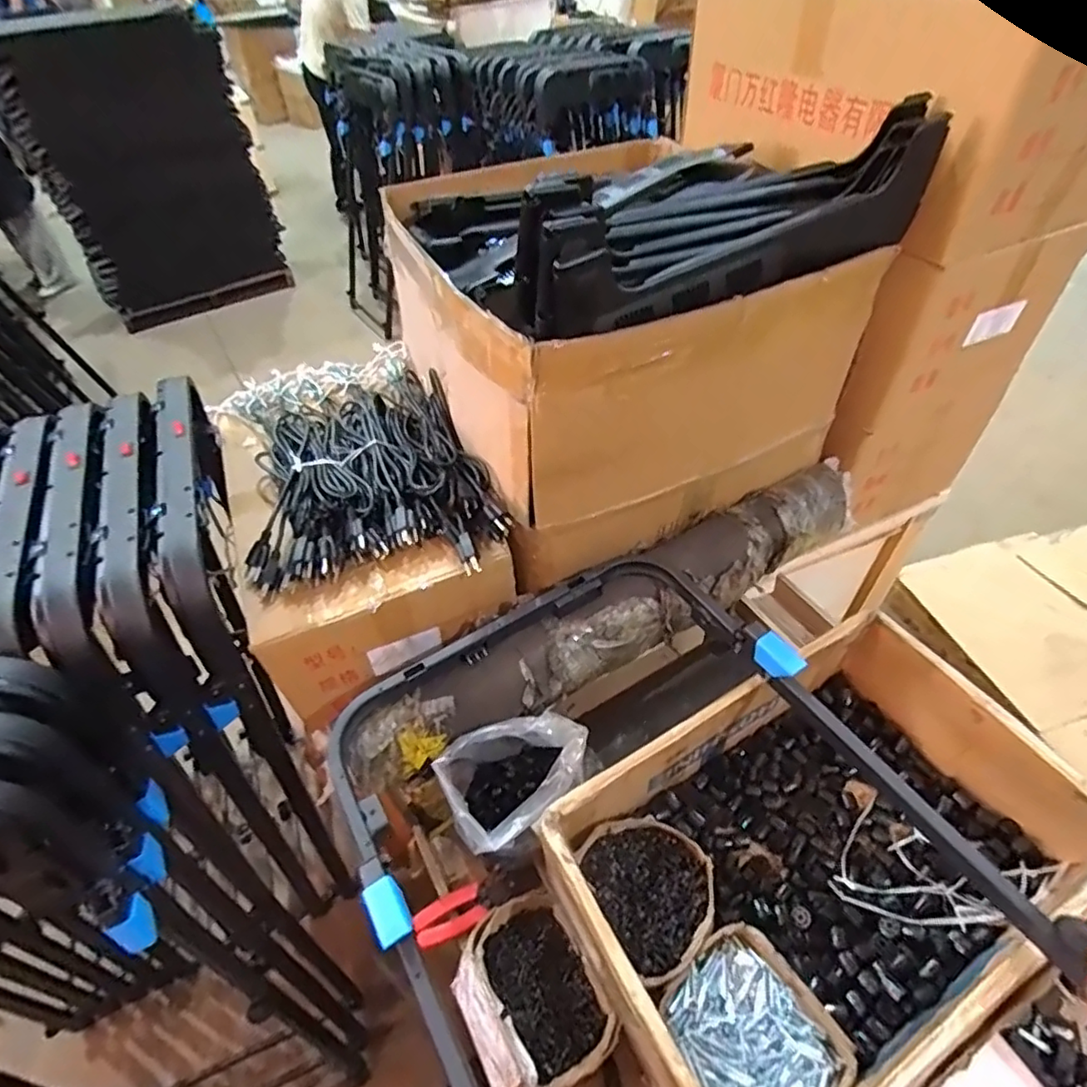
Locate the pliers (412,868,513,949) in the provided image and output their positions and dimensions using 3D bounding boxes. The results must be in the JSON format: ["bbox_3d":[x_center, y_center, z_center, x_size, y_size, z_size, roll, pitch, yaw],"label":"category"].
[{"bbox_3d":[-0.099,0.457,0.766,0.129,0.020,0.046,-17,46,-29],"label":"pliers"}]

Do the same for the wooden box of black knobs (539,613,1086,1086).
[{"bbox_3d":[0.307,0.350,0.683,0.519,0.163,0.346,-25,50,-18],"label":"wooden box of black knobs"}]

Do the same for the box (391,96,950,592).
[{"bbox_3d":[0.107,-0.358,0.929,0.560,0.444,0.538,-20,49,-14],"label":"box"}]

